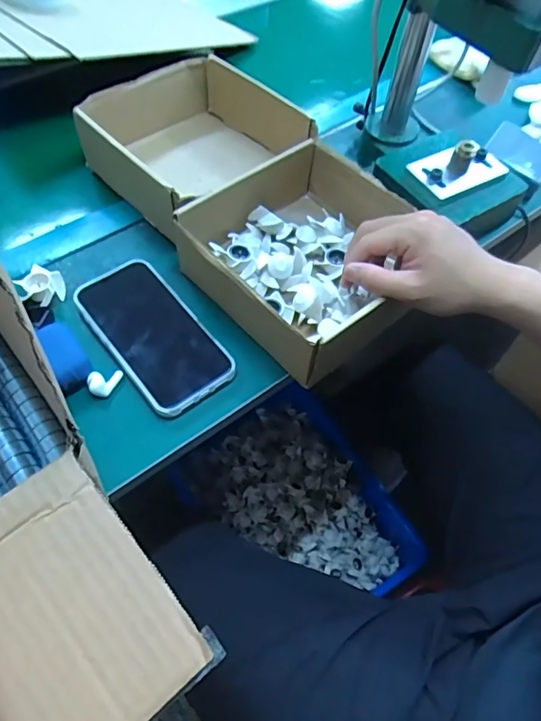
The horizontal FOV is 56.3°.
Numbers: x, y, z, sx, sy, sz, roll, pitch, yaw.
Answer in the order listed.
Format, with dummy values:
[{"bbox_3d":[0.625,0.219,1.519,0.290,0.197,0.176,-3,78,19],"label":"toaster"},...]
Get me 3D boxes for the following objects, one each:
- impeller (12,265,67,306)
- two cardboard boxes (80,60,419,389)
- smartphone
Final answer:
[{"bbox_3d":[-0.224,-0.072,0.497,0.042,0.014,0.046,2,56,-3],"label":"impeller"},{"bbox_3d":[-0.026,-0.191,0.552,0.219,0.080,0.441,-32,64,-22],"label":"two cardboard boxes"},{"bbox_3d":[-0.110,-0.028,0.471,0.083,0.010,0.169,-33,64,-23],"label":"smartphone"}]

